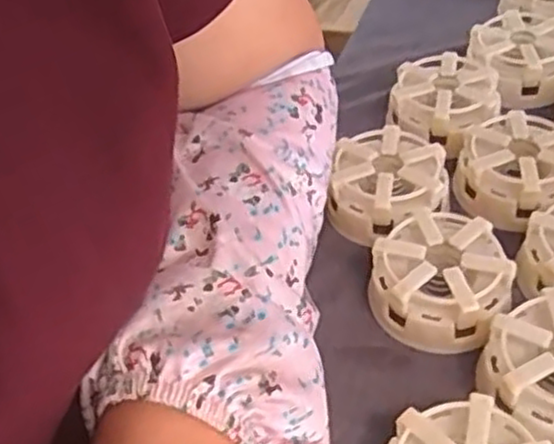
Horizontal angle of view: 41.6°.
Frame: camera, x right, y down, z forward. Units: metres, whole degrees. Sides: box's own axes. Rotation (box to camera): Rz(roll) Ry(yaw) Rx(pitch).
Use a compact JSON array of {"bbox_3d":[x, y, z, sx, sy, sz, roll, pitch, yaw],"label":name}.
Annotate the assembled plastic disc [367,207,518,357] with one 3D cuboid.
[{"bbox_3d":[0.077,0.026,0.348,0.063,0.030,0.066,-5,41,4],"label":"assembled plastic disc"}]

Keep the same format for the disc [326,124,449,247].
[{"bbox_3d":[0.061,-0.022,0.395,0.058,0.029,0.066,5,43,15],"label":"disc"}]

